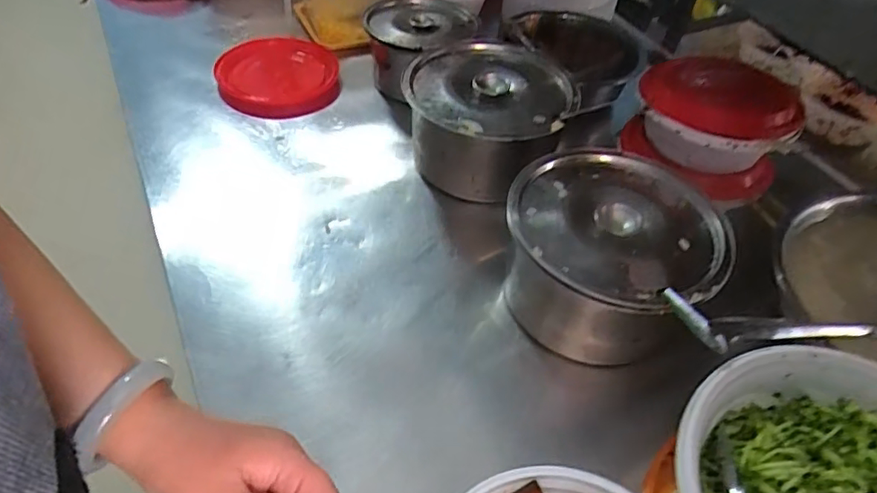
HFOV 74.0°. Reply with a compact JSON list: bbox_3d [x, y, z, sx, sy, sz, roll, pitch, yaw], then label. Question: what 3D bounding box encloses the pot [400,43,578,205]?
[{"bbox_3d":[0.055,-0.153,0.681,0.185,0.100,0.187,10,48,4],"label":"pot"}]

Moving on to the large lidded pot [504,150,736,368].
[{"bbox_3d":[0.155,0.008,0.547,0.176,0.113,0.182,2,48,-3],"label":"large lidded pot"}]

